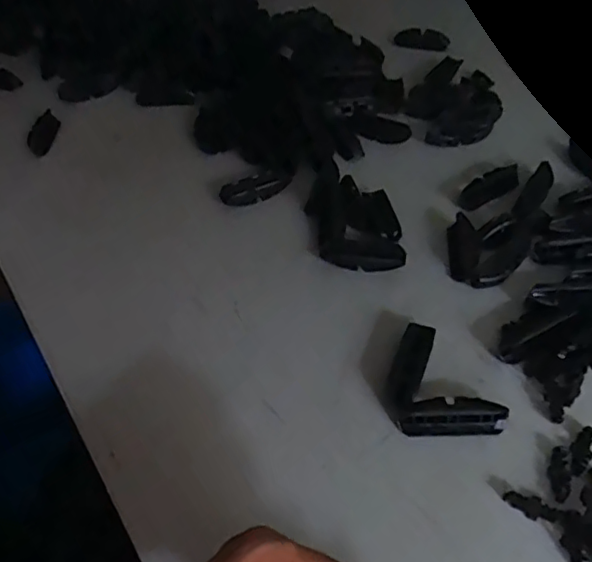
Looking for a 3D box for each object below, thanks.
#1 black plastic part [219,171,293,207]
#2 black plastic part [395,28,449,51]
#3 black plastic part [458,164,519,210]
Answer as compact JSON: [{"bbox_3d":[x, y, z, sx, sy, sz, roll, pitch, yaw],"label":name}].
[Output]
[{"bbox_3d":[-0.039,-0.091,0.583,0.070,0.010,0.027,-20,48,-13],"label":"black plastic part"},{"bbox_3d":[0.160,-0.309,0.769,0.070,0.009,0.039,18,51,21],"label":"black plastic part"},{"bbox_3d":[0.183,-0.089,0.569,0.073,0.014,0.022,-27,50,-18],"label":"black plastic part"}]

